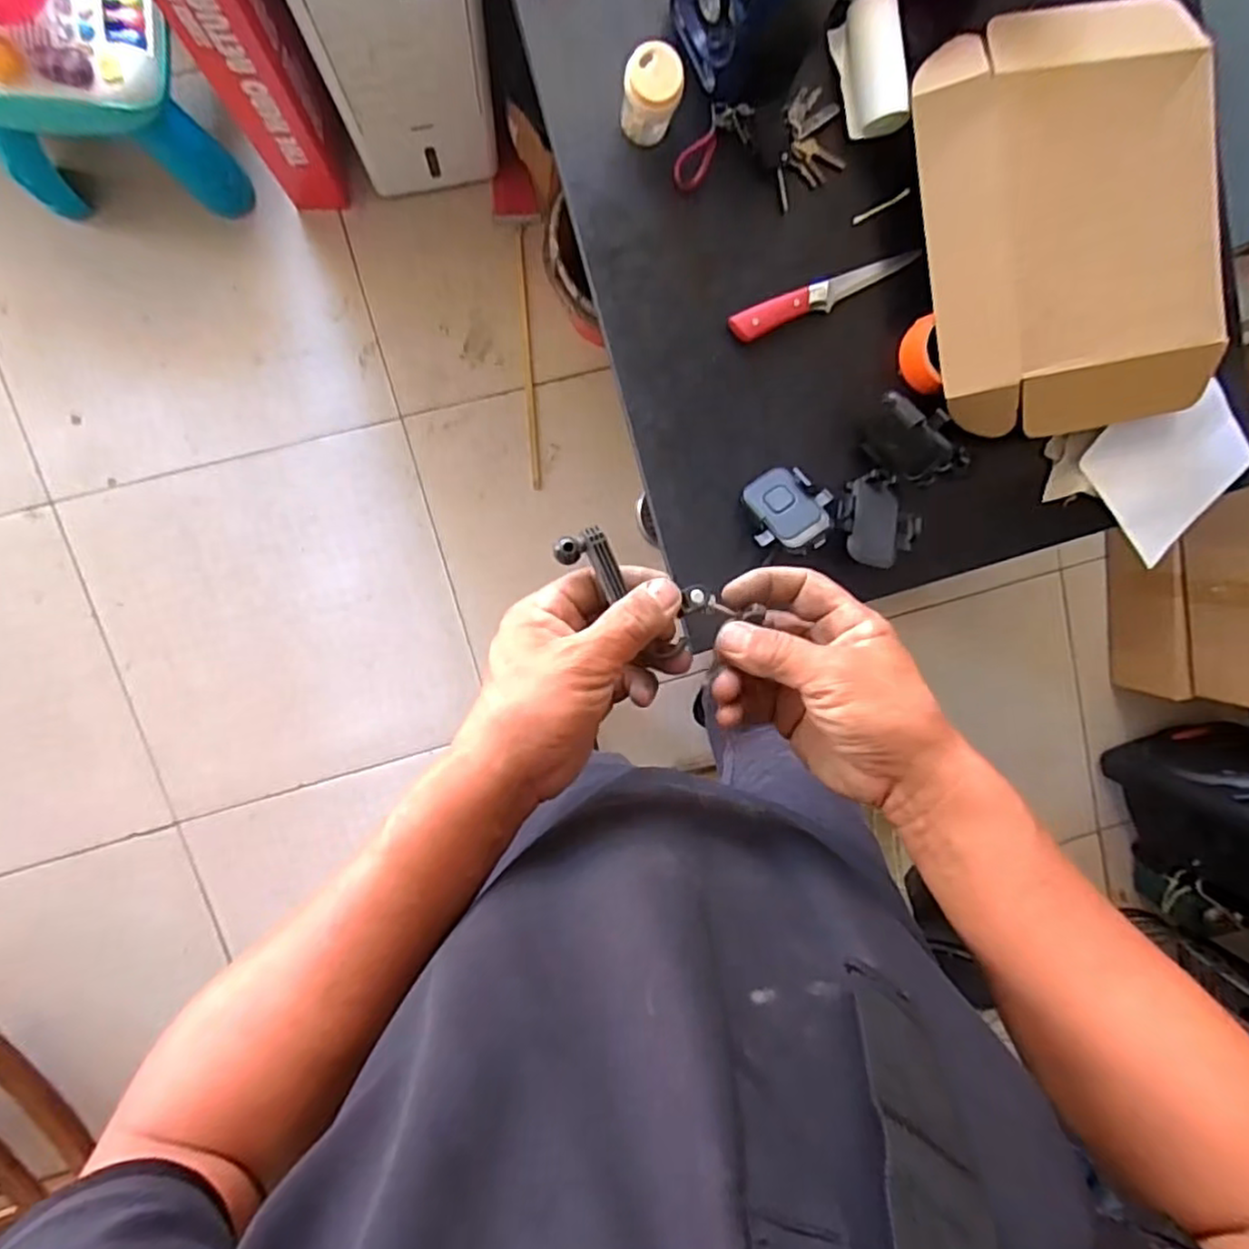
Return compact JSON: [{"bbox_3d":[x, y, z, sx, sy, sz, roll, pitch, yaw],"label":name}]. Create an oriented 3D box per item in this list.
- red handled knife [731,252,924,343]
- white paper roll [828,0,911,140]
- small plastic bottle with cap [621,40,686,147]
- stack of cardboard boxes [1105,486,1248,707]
[{"bbox_3d":[0.231,-0.380,0.805,0.233,0.019,0.034,-23,101,-4],"label":"red handled knife"},{"bbox_3d":[0.270,-0.602,0.754,0.060,0.048,0.134,-18,100,-5],"label":"white paper roll"},{"bbox_3d":[0.026,-0.545,0.721,0.056,0.077,0.059,-1,98,-8],"label":"small plastic bottle with cap"},{"bbox_3d":[1.142,-0.099,1.305,0.251,0.309,0.467,-11,99,-6],"label":"stack of cardboard boxes"}]

